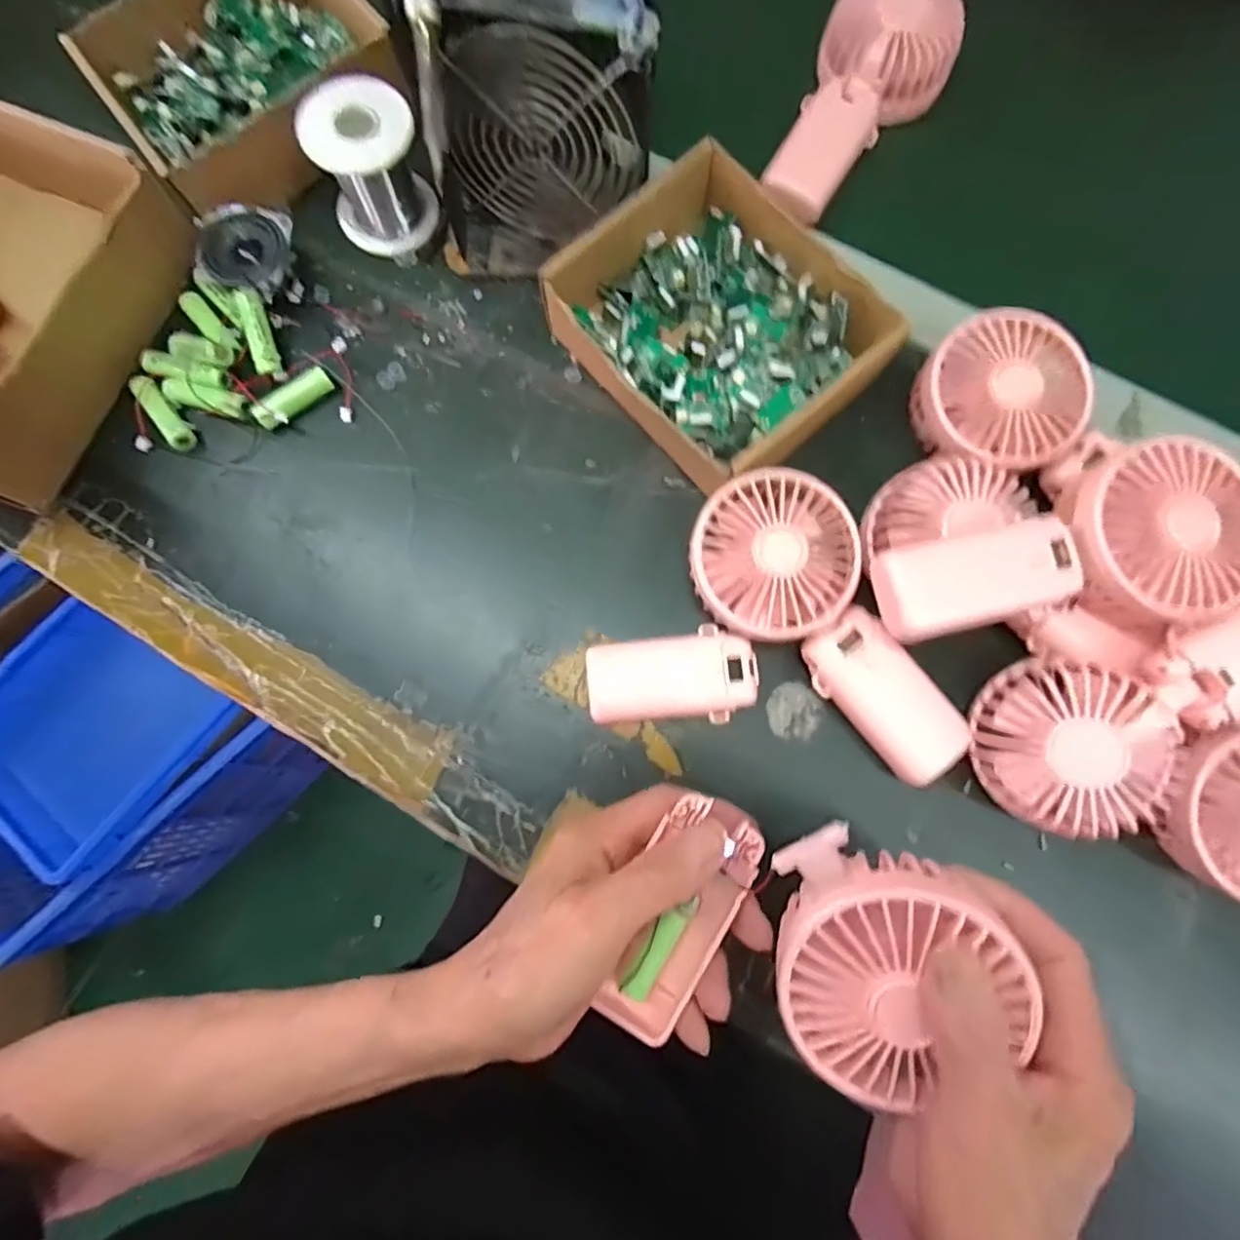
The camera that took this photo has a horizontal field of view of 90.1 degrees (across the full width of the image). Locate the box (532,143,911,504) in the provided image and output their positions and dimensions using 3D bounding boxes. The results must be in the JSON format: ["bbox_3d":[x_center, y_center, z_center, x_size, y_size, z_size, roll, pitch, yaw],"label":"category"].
[{"bbox_3d":[0.057,-0.179,0.372,0.155,0.056,0.177,-44,82,-7],"label":"box"}]

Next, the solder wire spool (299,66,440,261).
[{"bbox_3d":[-0.154,-0.282,0.386,0.063,0.070,0.053,-12,79,-2],"label":"solder wire spool"}]

